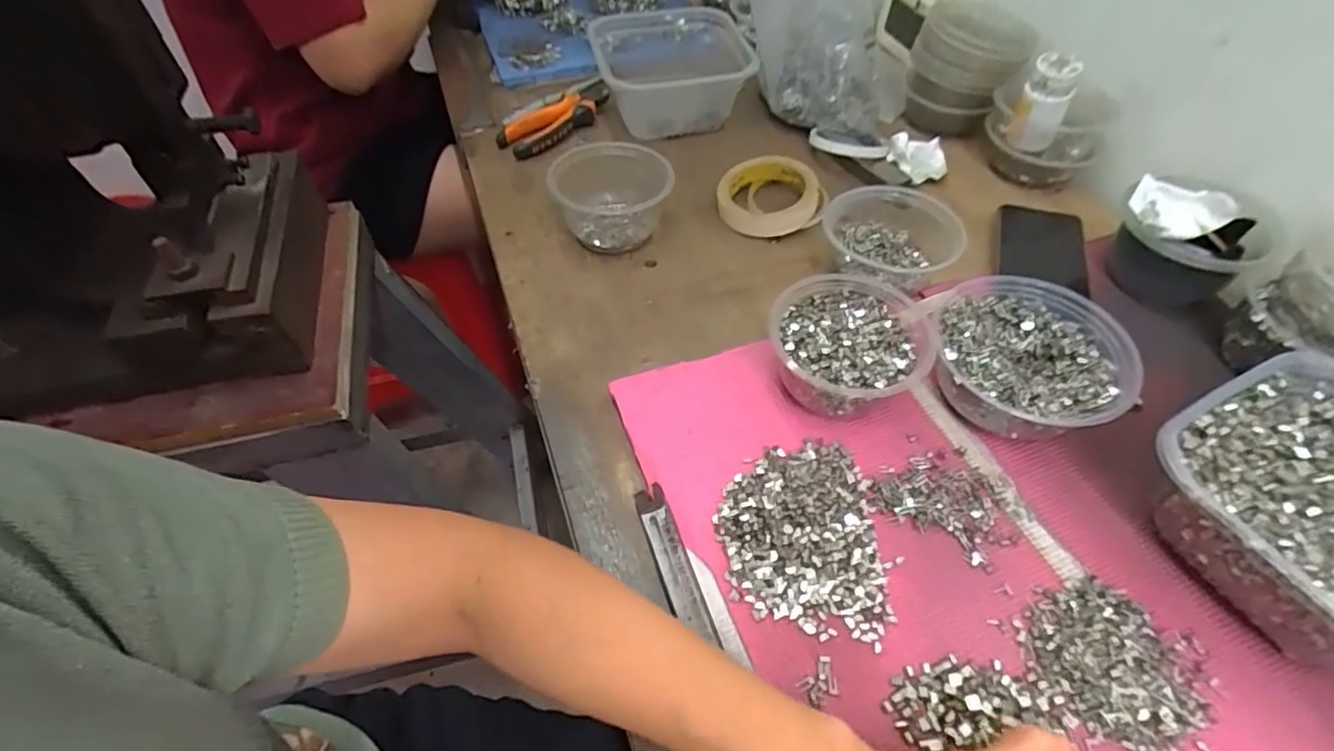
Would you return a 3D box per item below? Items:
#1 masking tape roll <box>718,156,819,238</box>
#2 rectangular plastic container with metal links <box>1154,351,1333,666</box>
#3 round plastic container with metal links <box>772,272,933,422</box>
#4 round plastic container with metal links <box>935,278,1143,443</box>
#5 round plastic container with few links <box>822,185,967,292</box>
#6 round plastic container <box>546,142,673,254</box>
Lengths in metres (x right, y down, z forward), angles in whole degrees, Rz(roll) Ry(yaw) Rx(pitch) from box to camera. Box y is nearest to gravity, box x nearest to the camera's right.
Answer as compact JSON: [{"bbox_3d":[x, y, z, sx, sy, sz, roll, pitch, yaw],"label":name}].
[{"bbox_3d":[0.105,-0.184,0.642,0.104,0.034,0.092,7,52,6],"label":"masking tape roll"},{"bbox_3d":[0.400,0.088,0.382,0.176,0.078,0.170,-23,55,-17],"label":"rectangular plastic container with metal links"},{"bbox_3d":[0.135,-0.020,0.481,0.110,0.062,0.114,0,52,0],"label":"round plastic container with metal links"},{"bbox_3d":[0.268,-0.012,0.473,0.134,0.060,0.135,0,52,0],"label":"round plastic container with metal links"},{"bbox_3d":[0.197,-0.120,0.558,0.097,0.059,0.100,0,52,0],"label":"round plastic container with few links"},{"bbox_3d":[-0.054,-0.174,0.614,0.111,0.064,0.111,0,52,0],"label":"round plastic container"}]

